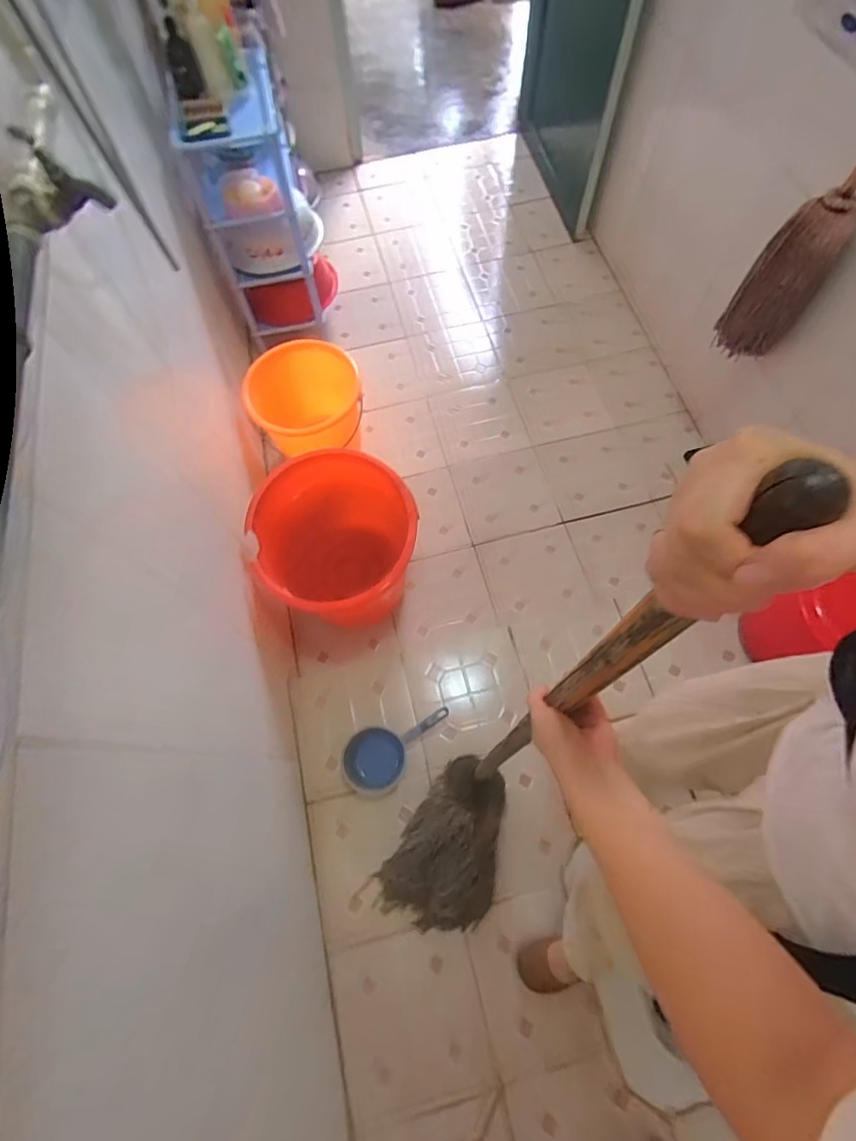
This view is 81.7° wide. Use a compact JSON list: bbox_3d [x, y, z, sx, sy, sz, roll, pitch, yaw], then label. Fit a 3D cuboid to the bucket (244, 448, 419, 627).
[{"bbox_3d":[-0.242,-0.063,1.372,0.409,0.418,0.375,-1,69,2],"label":"bucket"}]

